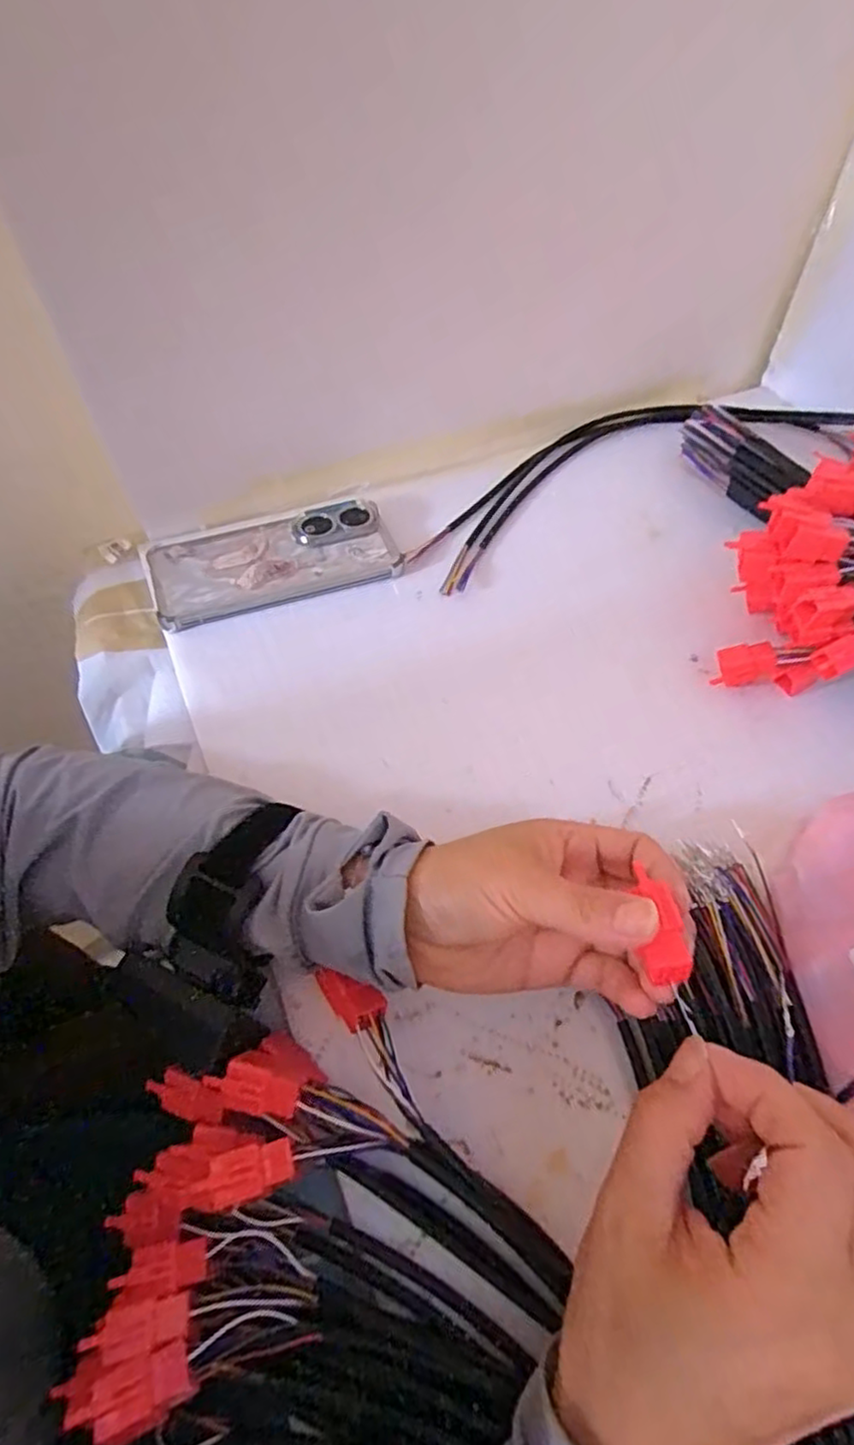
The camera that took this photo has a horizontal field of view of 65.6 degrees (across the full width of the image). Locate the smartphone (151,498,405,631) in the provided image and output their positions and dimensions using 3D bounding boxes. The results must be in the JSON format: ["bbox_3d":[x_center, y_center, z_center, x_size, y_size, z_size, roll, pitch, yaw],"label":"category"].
[{"bbox_3d":[-0.105,-0.111,0.453,0.161,0.017,0.077,-17,58,-11],"label":"smartphone"}]

